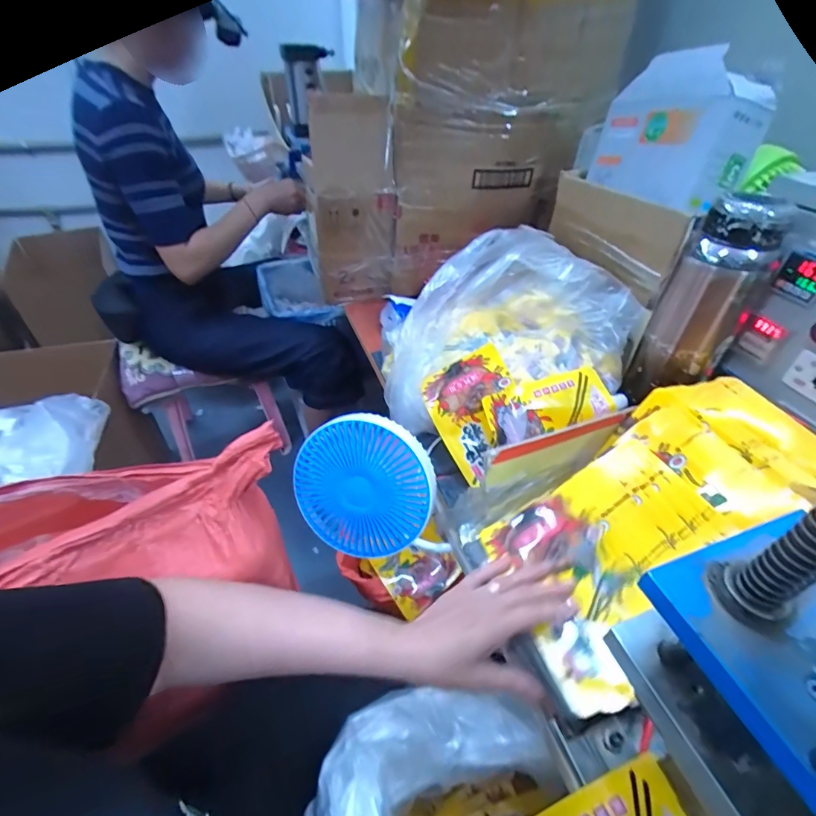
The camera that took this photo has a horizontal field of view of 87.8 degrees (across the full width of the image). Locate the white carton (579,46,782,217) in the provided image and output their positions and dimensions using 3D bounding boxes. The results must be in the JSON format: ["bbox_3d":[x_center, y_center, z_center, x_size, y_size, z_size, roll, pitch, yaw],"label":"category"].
[{"bbox_3d":[0.358,-0.372,0.570,0.076,0.157,0.205,-16,45,-18],"label":"white carton"}]

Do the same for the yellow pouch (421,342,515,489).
[{"bbox_3d":[0.094,0.007,0.554,0.116,0.015,0.149,-29,83,2],"label":"yellow pouch"}]

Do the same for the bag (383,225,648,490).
[{"bbox_3d":[0.151,-0.078,0.555,0.297,0.205,0.227,-32,52,-32],"label":"bag"}]

